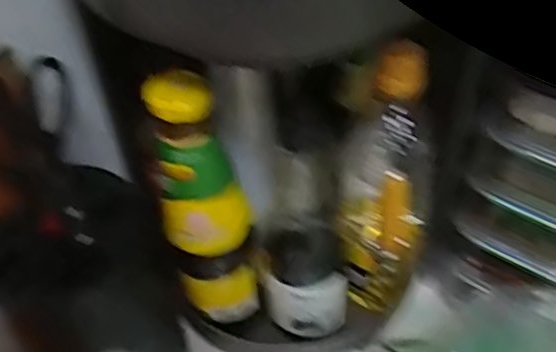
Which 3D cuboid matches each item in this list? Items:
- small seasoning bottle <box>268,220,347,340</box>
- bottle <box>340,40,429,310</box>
[{"bbox_3d":[0.026,0.083,0.536,0.061,0.090,0.063,-2,47,2],"label":"small seasoning bottle"},{"bbox_3d":[0.084,0.005,0.500,0.068,0.232,0.078,12,49,14],"label":"bottle"}]

